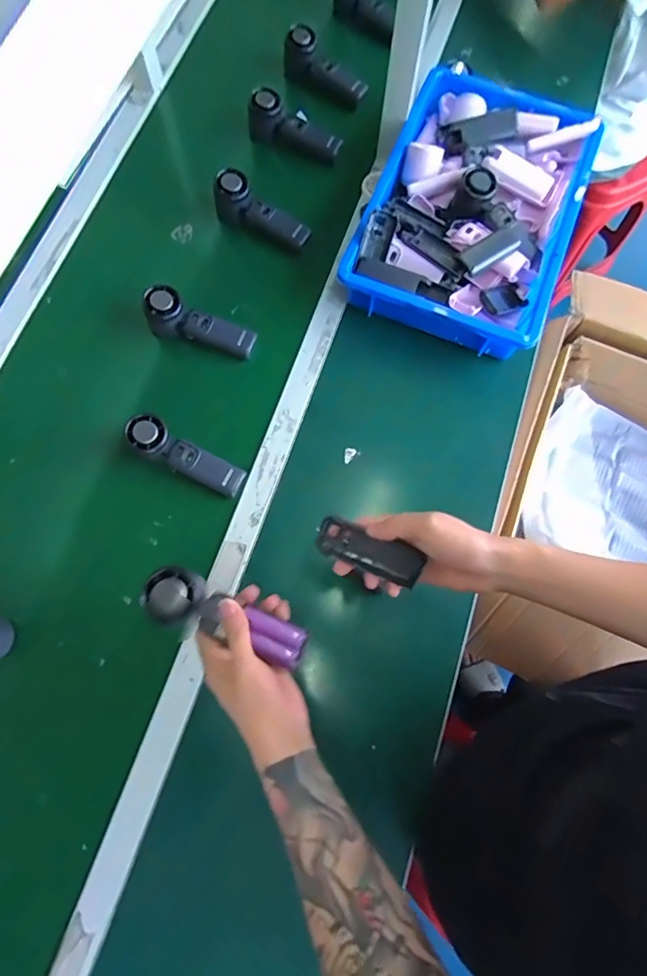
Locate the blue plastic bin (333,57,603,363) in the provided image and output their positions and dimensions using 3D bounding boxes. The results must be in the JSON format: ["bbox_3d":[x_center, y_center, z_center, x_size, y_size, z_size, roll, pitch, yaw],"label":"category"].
[{"bbox_3d":[0.227,-0.421,0.760,0.295,0.092,0.425,20,75,4],"label":"blue plastic bin"}]

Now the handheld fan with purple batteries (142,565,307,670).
[{"bbox_3d":[-0.093,0.126,0.475,0.156,0.028,0.048,27,75,-5],"label":"handheld fan with purple batteries"}]

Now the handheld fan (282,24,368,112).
[{"bbox_3d":[0.001,-0.725,0.856,0.154,0.066,0.056,43,77,10],"label":"handheld fan"}]

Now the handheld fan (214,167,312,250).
[{"bbox_3d":[-0.096,-0.431,0.773,0.152,0.060,0.052,31,76,7],"label":"handheld fan"}]

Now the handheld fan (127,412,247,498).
[{"bbox_3d":[-0.184,-0.043,0.663,0.162,0.029,0.050,30,75,-10],"label":"handheld fan"}]

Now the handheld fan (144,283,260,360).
[{"bbox_3d":[-0.181,-0.237,0.726,0.161,0.051,0.051,21,74,-9],"label":"handheld fan"}]

